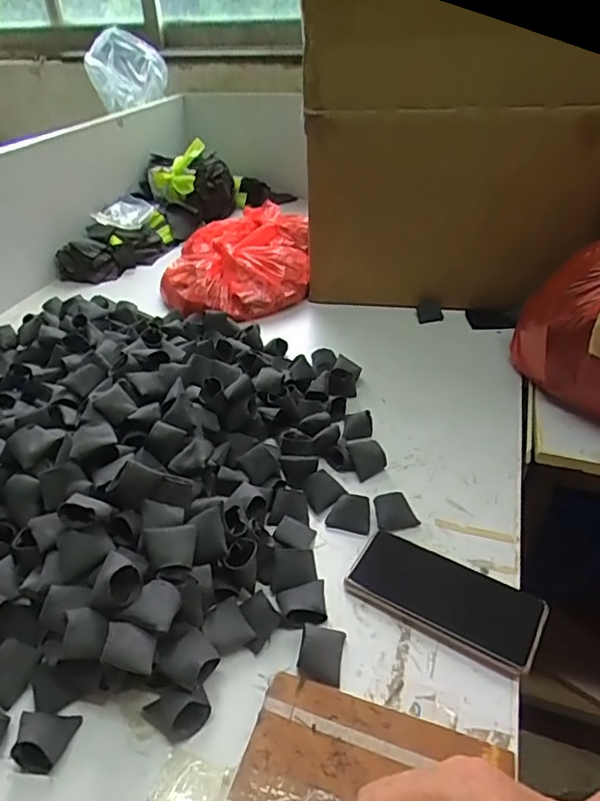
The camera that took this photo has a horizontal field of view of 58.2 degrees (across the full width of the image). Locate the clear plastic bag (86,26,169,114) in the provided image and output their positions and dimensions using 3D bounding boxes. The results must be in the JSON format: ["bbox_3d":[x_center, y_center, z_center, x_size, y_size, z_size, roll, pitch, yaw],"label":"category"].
[{"bbox_3d":[-0.397,-0.751,1.226,0.173,0.149,0.072,-3,38,-4],"label":"clear plastic bag"}]

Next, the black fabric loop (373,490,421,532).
[{"bbox_3d":[0.097,0.113,0.549,0.040,0.022,0.033,-11,39,-12],"label":"black fabric loop"}]

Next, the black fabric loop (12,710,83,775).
[{"bbox_3d":[-0.185,0.239,0.385,0.039,0.027,0.036,2,38,4],"label":"black fabric loop"}]

